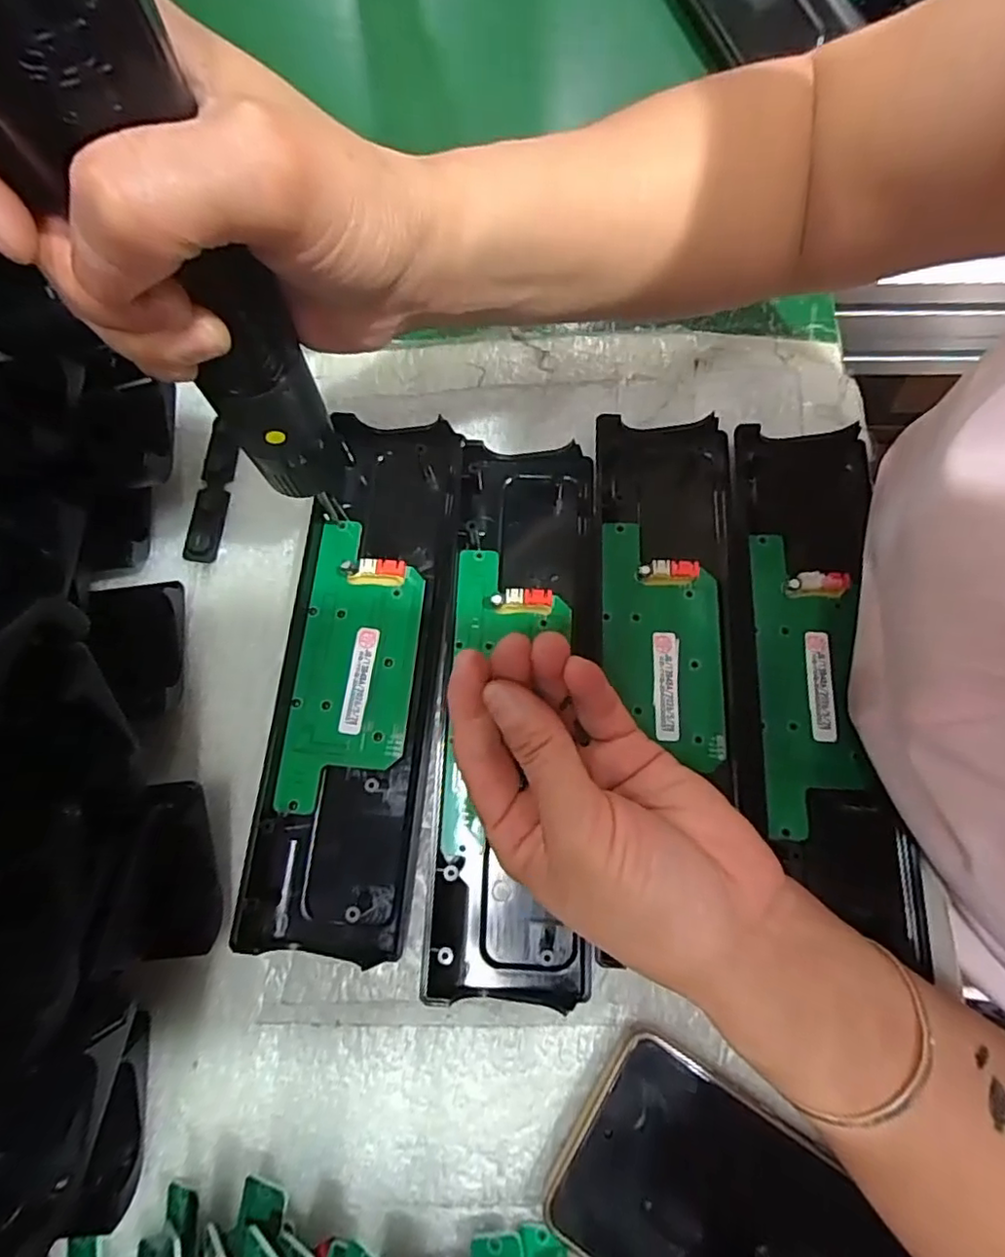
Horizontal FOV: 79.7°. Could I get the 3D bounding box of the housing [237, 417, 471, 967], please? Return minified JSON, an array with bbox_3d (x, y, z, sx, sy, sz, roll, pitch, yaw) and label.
[{"bbox_3d":[-0.066,0.015,0.284,0.072,0.017,0.245,6,75,3],"label":"housing"}]

